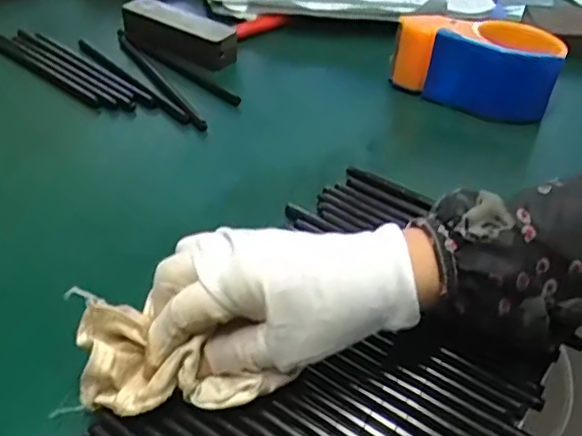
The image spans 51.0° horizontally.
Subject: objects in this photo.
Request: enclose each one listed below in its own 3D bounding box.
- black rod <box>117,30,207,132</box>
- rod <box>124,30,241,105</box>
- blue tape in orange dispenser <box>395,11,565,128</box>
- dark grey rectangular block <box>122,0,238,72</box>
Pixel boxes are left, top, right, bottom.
[{"bbox_3d":[-0.118,-0.127,0.543,0.014,0.007,0.180,-22,47,-24],"label":"black rod"},{"bbox_3d":[-0.103,-0.138,0.557,0.013,0.007,0.162,-32,52,-32],"label":"rod"},{"bbox_3d":[0.160,-0.135,0.520,0.132,0.062,0.077,22,46,21],"label":"blue tape in orange dispenser"},{"bbox_3d":[-0.107,-0.175,0.578,0.122,0.033,0.040,26,47,25],"label":"dark grey rectangular block"}]

